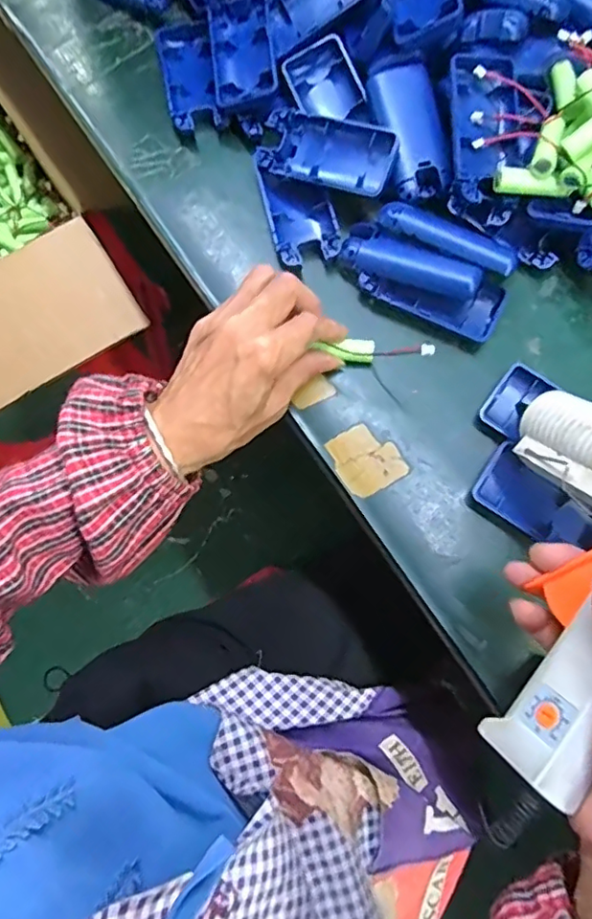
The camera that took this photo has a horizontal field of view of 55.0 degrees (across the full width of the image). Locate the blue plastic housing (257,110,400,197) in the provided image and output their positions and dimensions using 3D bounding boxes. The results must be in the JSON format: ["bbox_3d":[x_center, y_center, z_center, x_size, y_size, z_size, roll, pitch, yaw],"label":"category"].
[{"bbox_3d":[0.021,-0.206,0.382,0.088,0.024,0.041,21,78,5],"label":"blue plastic housing"}]

